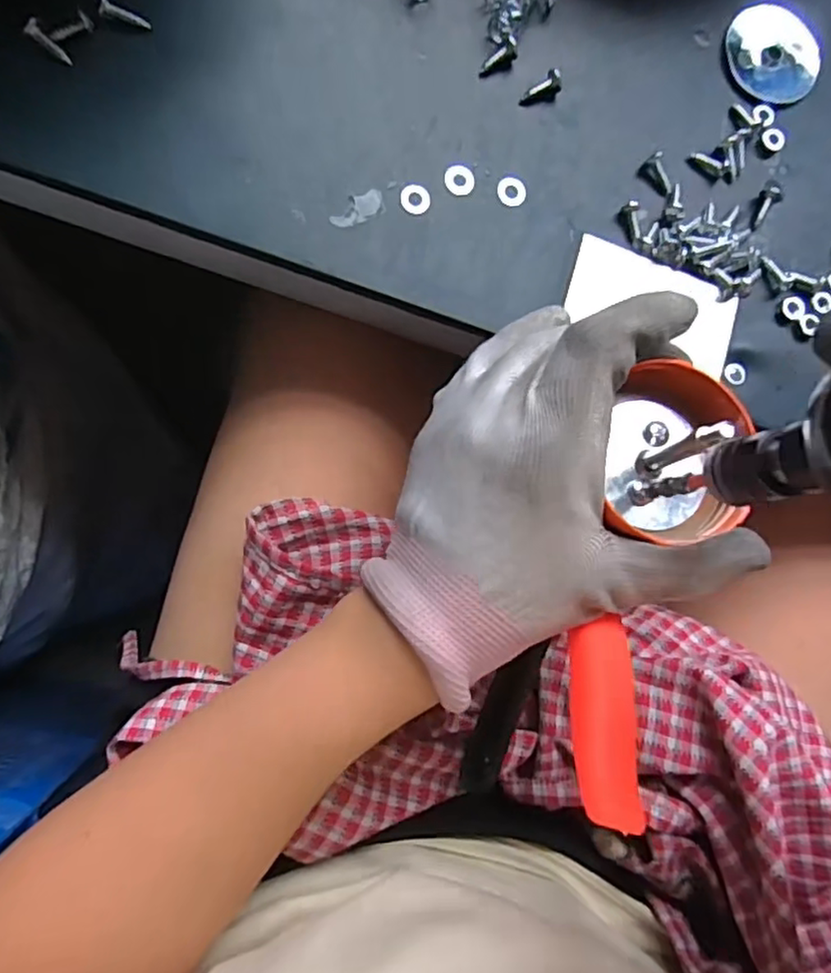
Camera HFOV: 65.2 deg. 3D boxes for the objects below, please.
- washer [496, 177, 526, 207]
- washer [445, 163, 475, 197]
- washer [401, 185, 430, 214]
[{"bbox_3d":[0.041,-0.124,0.273,0.013,0.004,0.012,1,85,-9],"label":"washer"},{"bbox_3d":[0.019,-0.128,0.270,0.013,0.004,0.013,1,85,-9],"label":"washer"},{"bbox_3d":[0.000,-0.118,0.266,0.012,0.004,0.013,1,85,-9],"label":"washer"}]

